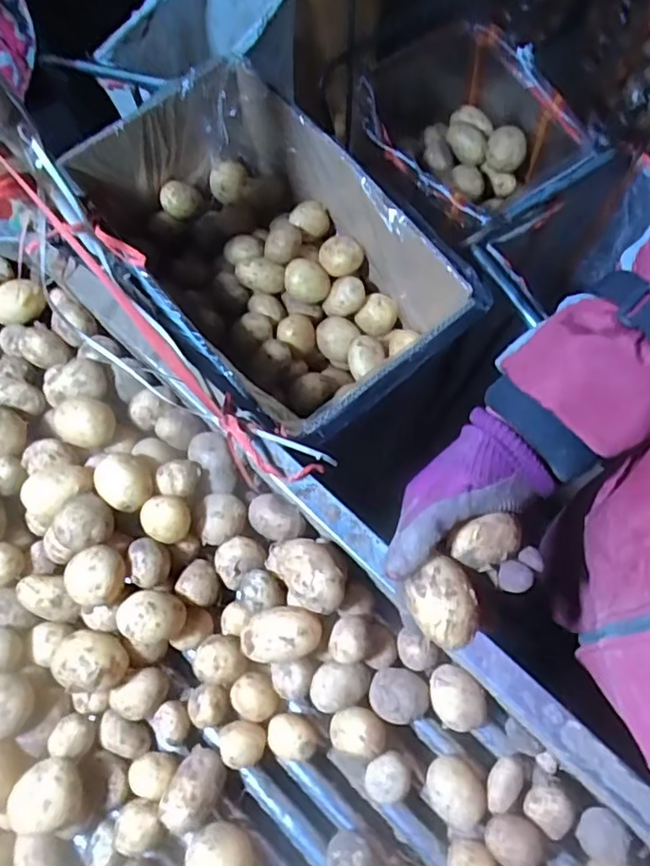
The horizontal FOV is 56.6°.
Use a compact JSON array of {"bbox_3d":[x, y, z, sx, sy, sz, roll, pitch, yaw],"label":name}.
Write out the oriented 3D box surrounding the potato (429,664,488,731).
[{"bbox_3d":[0.099,0.203,0.467,0.037,0.037,0.046,-32,76,-9],"label":"potato"}]

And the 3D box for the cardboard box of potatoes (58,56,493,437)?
[{"bbox_3d":[-0.054,-0.191,0.688,0.279,0.178,0.413,-43,78,-11],"label":"cardboard box of potatoes"}]

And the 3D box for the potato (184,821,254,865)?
[{"bbox_3d":[-0.076,0.308,0.440,0.047,0.045,0.035,23,75,7],"label":"potato"}]

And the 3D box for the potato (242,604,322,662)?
[{"bbox_3d":[-0.033,0.153,0.460,0.060,0.032,0.038,-9,73,-2],"label":"potato"}]

